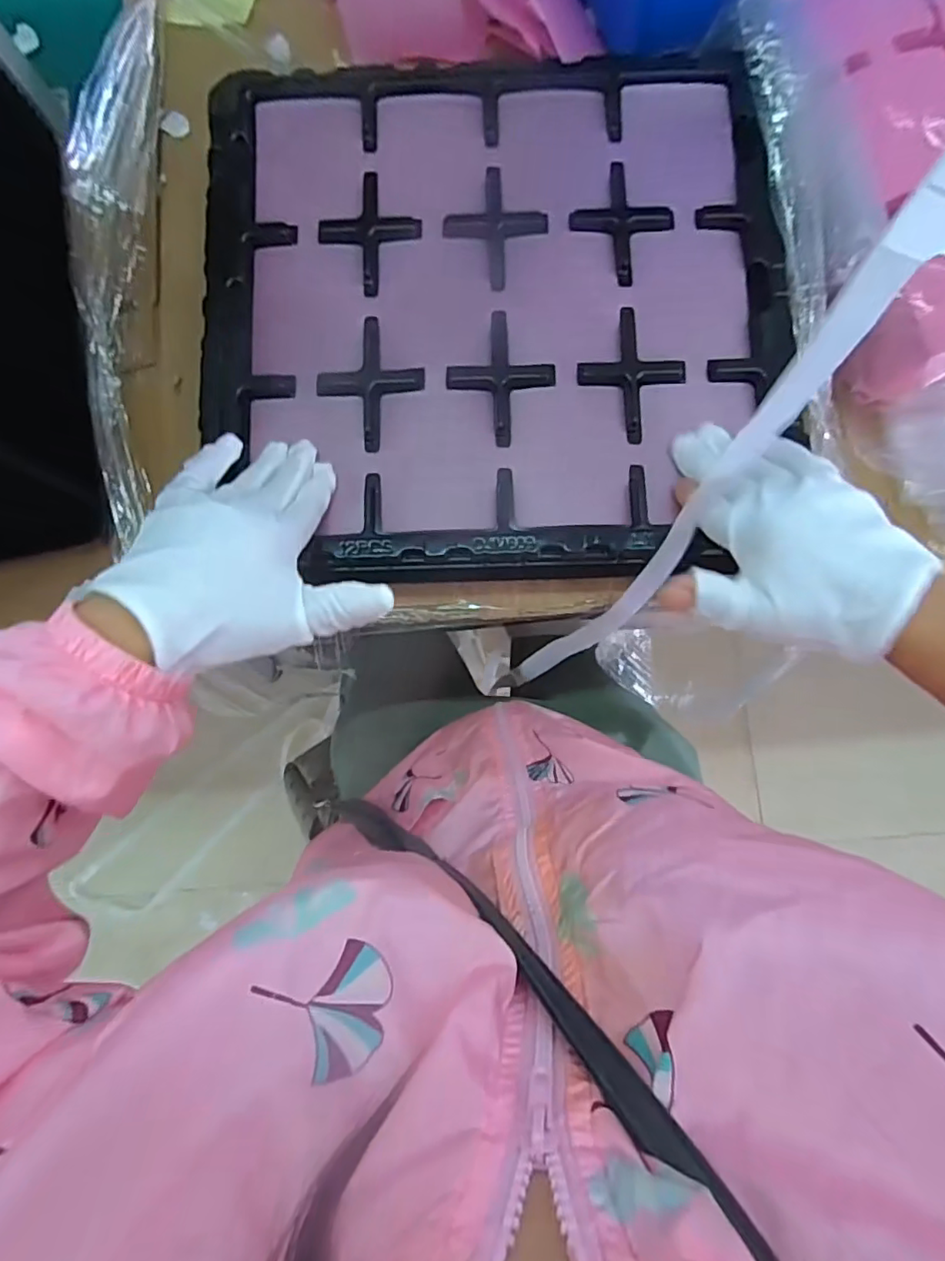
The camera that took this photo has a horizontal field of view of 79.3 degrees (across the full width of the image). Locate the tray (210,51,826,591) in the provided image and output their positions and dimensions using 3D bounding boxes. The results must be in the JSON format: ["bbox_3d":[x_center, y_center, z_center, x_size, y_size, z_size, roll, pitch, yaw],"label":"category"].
[{"bbox_3d":[0.012,-0.205,0.364,0.358,0.017,0.342,-2,82,2],"label":"tray"}]

